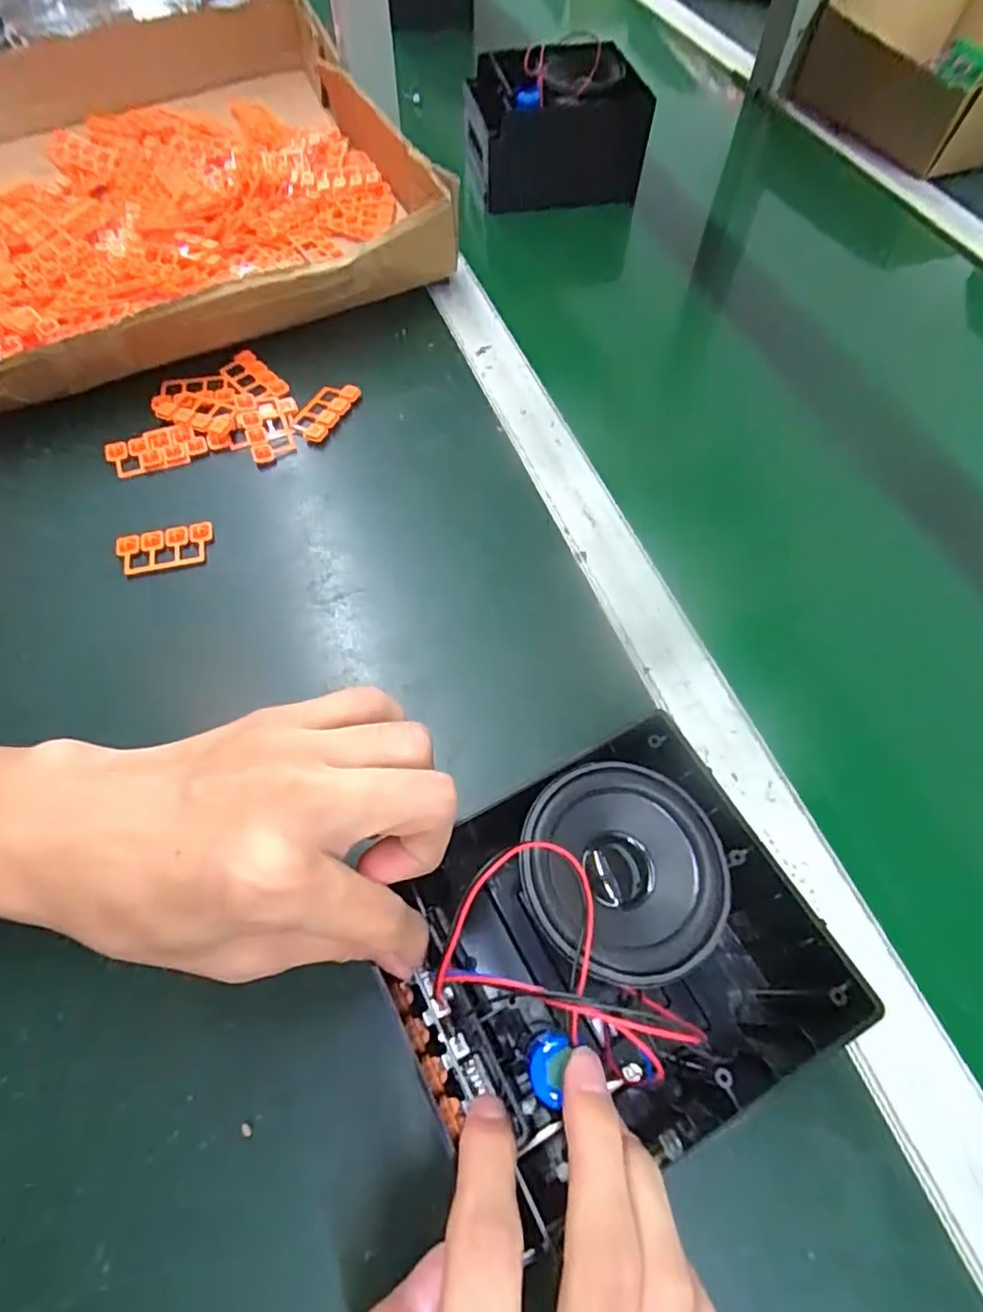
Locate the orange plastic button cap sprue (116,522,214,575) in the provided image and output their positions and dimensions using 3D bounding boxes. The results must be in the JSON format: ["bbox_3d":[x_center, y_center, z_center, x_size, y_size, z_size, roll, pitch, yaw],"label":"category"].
[{"bbox_3d":[-0.193,-0.063,0.366,0.054,0.006,0.028,-11,71,-8],"label":"orange plastic button cap sprue"}]

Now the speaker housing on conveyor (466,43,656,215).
[{"bbox_3d":[0.056,-0.485,0.580,0.147,0.088,0.109,-14,62,-7],"label":"speaker housing on conveyor"}]

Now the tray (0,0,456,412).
[{"bbox_3d":[-0.341,-0.369,0.501,0.505,0.073,0.467,-25,64,-12],"label":"tray"}]

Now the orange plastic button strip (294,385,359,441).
[{"bbox_3d":[-0.112,-0.165,0.422,0.025,0.014,0.050,32,67,17],"label":"orange plastic button strip"}]

